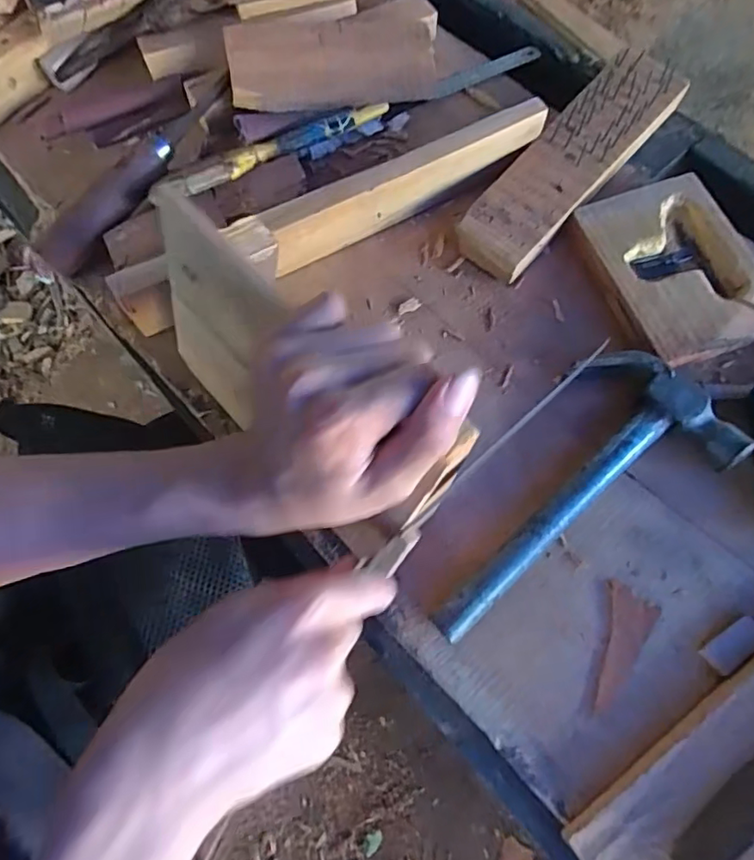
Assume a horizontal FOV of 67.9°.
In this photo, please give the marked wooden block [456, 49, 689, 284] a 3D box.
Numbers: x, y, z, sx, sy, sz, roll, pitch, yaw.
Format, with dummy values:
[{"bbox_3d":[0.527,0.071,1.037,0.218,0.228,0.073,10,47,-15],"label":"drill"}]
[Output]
[{"bbox_3d":[0.158,-0.223,0.460,0.067,0.025,0.244,40,75,14],"label":"marked wooden block"}]

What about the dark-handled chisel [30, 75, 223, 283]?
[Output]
[{"bbox_3d":[-0.190,-0.207,0.456,0.033,0.034,0.206,33,73,13],"label":"dark-handled chisel"}]

